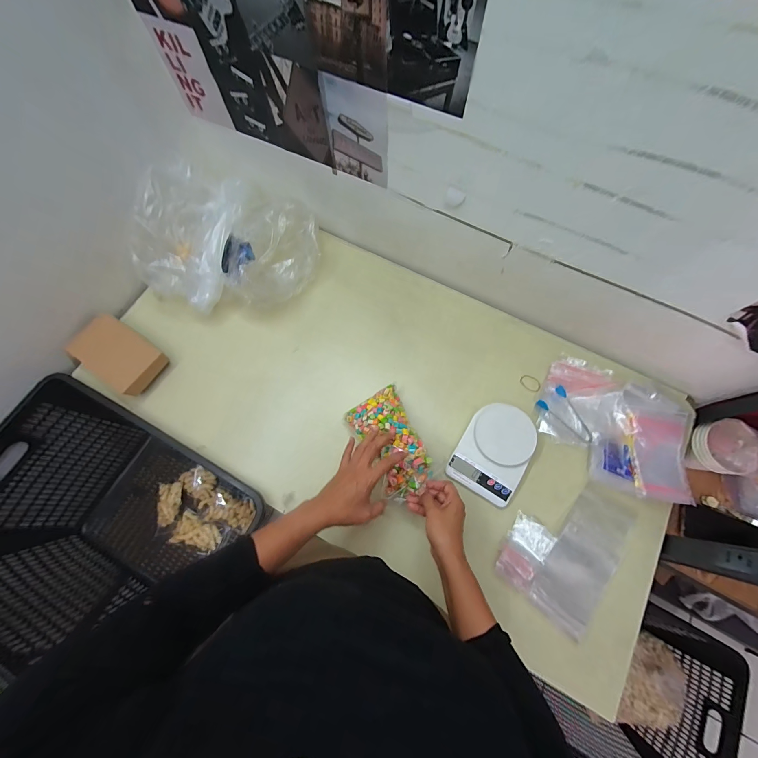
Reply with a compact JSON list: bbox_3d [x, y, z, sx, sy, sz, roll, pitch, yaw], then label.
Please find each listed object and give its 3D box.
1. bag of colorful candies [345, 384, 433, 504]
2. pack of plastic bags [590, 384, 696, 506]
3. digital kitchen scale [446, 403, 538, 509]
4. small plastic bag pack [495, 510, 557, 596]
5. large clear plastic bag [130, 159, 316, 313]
[{"bbox_3d":[0.023,0.111,0.591,0.110,0.056,0.191,-28,74,-8],"label":"bag of colorful candies"},{"bbox_3d":[0.493,0.119,0.608,0.166,0.044,0.200,16,73,6],"label":"pack of plastic bags"},{"bbox_3d":[0.218,0.134,0.607,0.124,0.039,0.166,30,75,10],"label":"digital kitchen scale"},{"bbox_3d":[0.253,0.301,0.561,0.065,0.032,0.113,29,75,10],"label":"small plastic bag pack"},{"bbox_3d":[-0.331,-0.288,0.713,0.348,0.146,0.284,22,74,8],"label":"large clear plastic bag"}]

